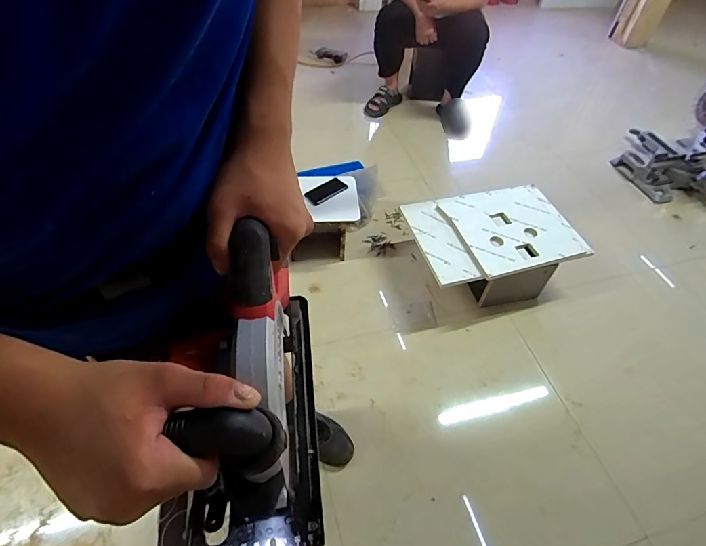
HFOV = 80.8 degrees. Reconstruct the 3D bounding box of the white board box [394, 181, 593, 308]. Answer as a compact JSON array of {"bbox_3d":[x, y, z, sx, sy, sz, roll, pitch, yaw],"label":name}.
[{"bbox_3d":[0.526,-0.102,1.629,0.593,0.216,0.418,-8,52,-11],"label":"white board box"}]

